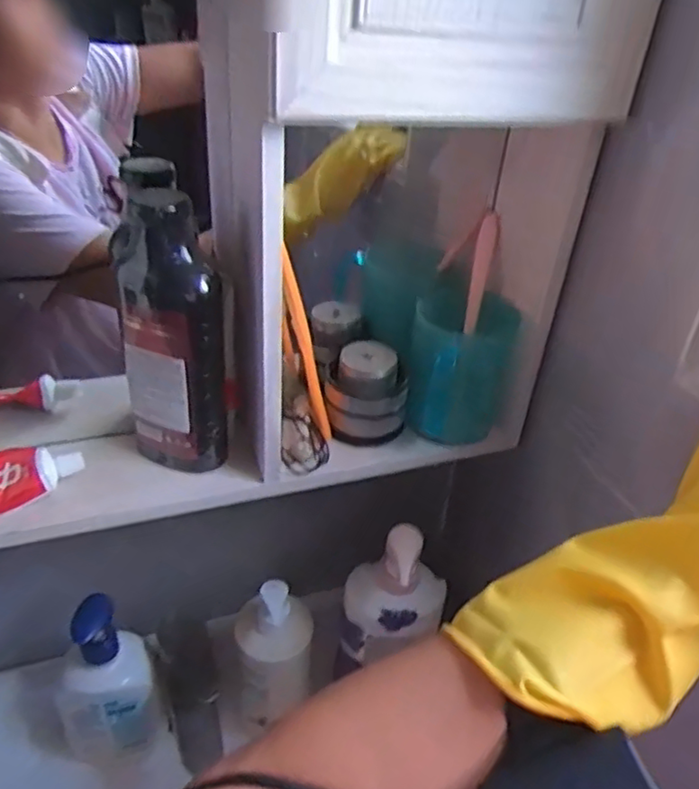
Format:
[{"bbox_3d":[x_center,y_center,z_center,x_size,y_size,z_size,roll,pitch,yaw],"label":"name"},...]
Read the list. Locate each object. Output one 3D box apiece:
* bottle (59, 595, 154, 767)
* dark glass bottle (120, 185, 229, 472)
[{"bbox_3d":[-0.221,0.268,0.581,0.083,0.201,0.052,-2,35,-9],"label":"bottle"},{"bbox_3d":[-0.121,-0.037,0.443,0.066,0.199,0.055,-7,36,-16],"label":"dark glass bottle"}]

